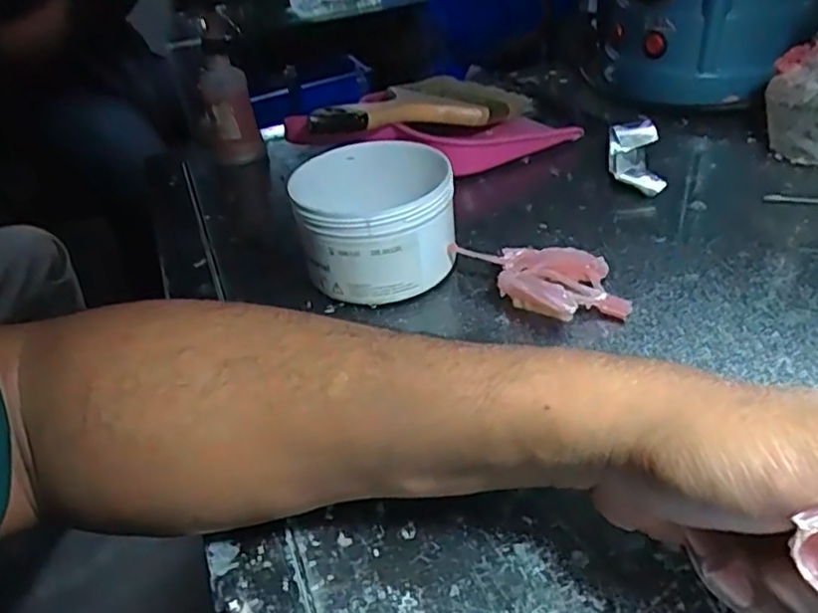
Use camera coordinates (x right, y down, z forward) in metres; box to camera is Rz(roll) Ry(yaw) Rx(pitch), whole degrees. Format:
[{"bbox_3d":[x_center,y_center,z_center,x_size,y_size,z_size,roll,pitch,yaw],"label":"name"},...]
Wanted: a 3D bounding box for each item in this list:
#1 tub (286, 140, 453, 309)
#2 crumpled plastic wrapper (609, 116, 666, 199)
[{"bbox_3d":[-0.019,-0.051,0.383,0.089,0.065,0.097,-5,37,4],"label":"tub"},{"bbox_3d":[0.156,-0.103,0.453,0.033,0.027,0.067,2,38,13],"label":"crumpled plastic wrapper"}]

